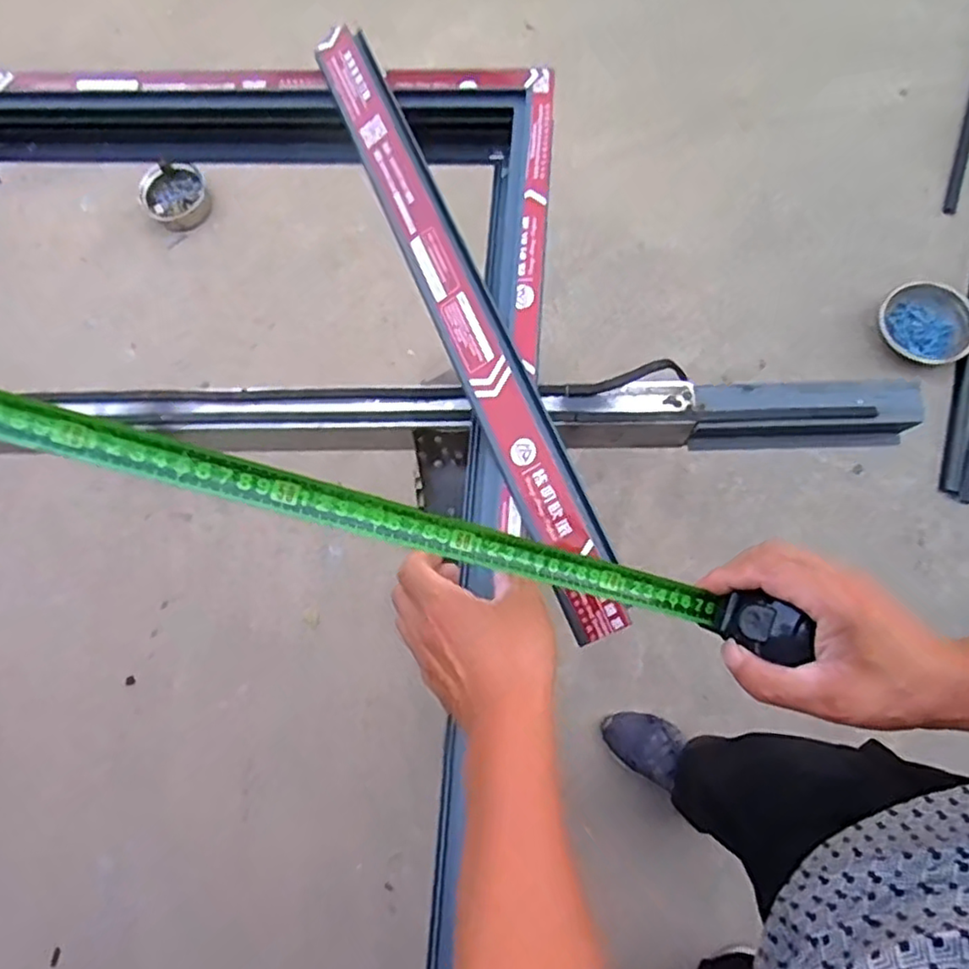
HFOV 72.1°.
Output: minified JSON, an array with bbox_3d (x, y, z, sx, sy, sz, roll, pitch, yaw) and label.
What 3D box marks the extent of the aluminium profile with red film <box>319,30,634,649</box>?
[{"bbox_3d":[-0.022,-0.171,0.600,0.056,0.027,0.639,-22,72,-6],"label":"aluminium profile with red film"}]

